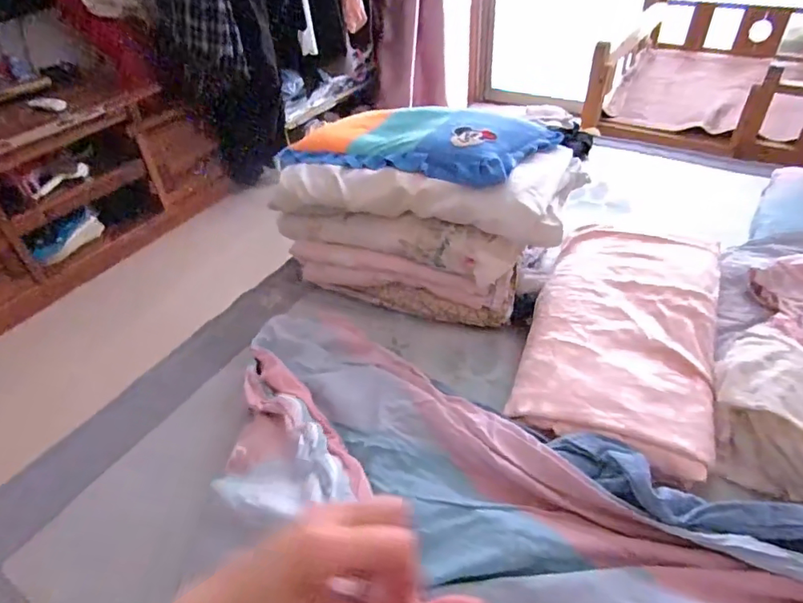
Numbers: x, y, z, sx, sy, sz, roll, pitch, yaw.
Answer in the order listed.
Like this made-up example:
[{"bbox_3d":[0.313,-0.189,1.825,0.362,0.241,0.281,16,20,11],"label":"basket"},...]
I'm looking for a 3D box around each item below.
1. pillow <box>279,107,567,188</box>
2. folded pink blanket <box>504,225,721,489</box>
[{"bbox_3d":[0.025,-0.336,1.027,0.510,0.082,0.296,18,46,23],"label":"pillow"},{"bbox_3d":[0.378,0.041,0.879,0.288,0.077,0.501,14,44,18],"label":"folded pink blanket"}]

